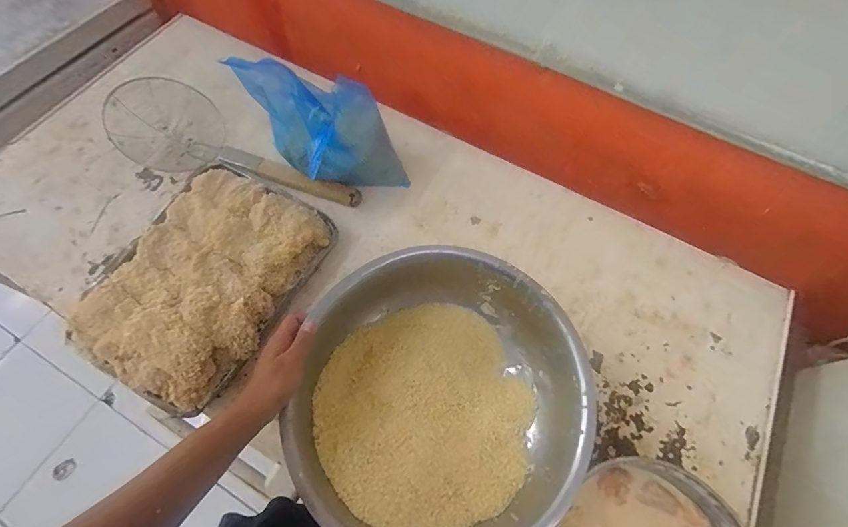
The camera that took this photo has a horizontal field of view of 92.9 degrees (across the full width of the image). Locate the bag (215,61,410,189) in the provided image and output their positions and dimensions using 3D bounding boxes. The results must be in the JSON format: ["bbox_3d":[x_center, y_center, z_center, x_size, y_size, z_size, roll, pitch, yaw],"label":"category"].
[{"bbox_3d":[-0.164,-0.225,0.702,0.154,0.214,0.210,-41,72,-19],"label":"bag"}]

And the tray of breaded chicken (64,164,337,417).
[{"bbox_3d":[-0.343,0.015,0.634,0.257,0.073,0.366,27,67,10],"label":"tray of breaded chicken"}]

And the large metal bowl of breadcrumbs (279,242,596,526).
[{"bbox_3d":[0.019,0.178,0.546,0.354,0.126,0.367,1,65,-2],"label":"large metal bowl of breadcrumbs"}]

